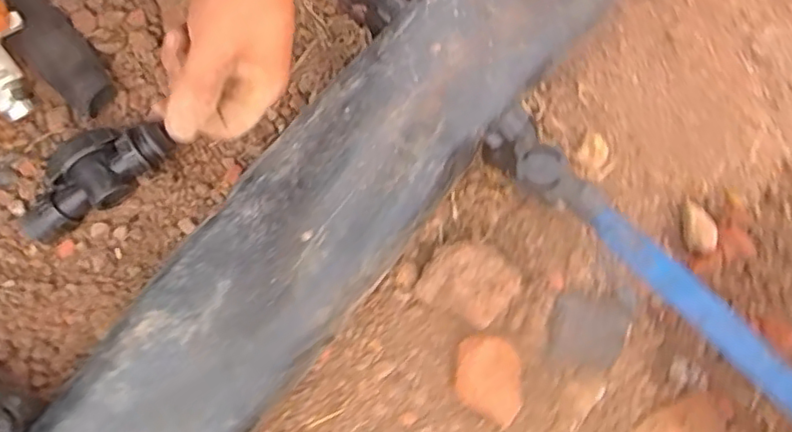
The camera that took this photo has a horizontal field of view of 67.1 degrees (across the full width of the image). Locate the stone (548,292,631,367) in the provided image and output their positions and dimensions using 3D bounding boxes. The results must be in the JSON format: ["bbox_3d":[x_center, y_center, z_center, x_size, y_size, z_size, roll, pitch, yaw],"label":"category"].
[{"bbox_3d":[0.132,0.082,0.418,0.051,0.028,0.048,9,75,1],"label":"stone"}]

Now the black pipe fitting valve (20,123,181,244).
[{"bbox_3d":[-0.218,-0.032,0.429,0.116,0.033,0.052,-35,78,-1],"label":"black pipe fitting valve"}]

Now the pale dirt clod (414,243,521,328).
[{"bbox_3d":[0.050,0.043,0.406,0.060,0.025,0.052,29,76,7],"label":"pale dirt clod"}]

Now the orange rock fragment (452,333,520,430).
[{"bbox_3d":[0.061,0.109,0.399,0.041,0.023,0.054,4,75,0],"label":"orange rock fragment"}]

